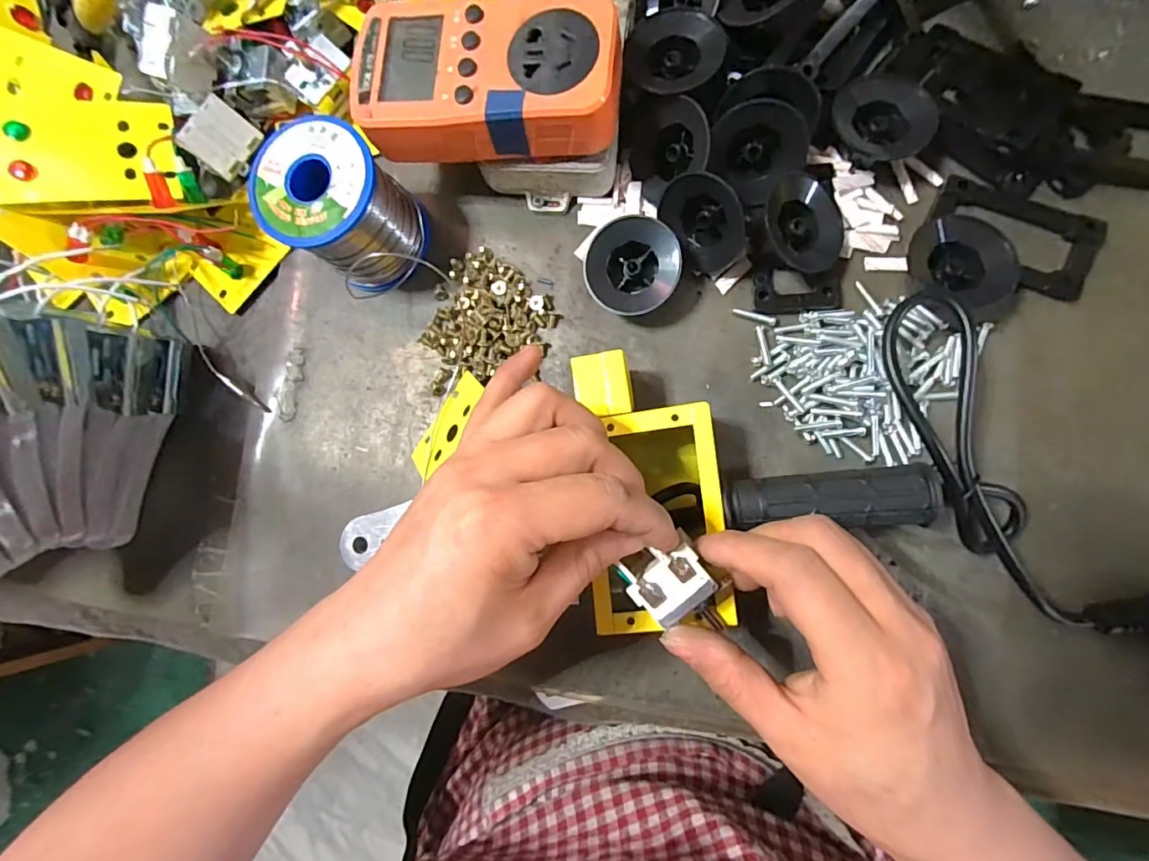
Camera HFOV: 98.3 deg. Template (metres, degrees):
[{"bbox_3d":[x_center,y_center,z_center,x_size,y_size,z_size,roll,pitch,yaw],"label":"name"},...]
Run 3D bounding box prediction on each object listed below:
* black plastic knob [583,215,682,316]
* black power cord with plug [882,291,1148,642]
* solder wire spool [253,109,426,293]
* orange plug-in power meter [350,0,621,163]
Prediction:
[{"bbox_3d":[0.031,-0.086,0.265,0.048,0.025,0.044,-6,84,7],"label":"black plastic knob"},{"bbox_3d":[0.208,0.036,0.221,0.062,0.040,0.215,-43,81,2],"label":"black power cord with plug"},{"bbox_3d":[-0.125,-0.119,0.272,0.066,0.062,0.062,-1,85,8],"label":"solder wire spool"},{"bbox_3d":[-0.042,-0.166,0.247,0.126,0.037,0.072,5,85,8],"label":"orange plug-in power meter"}]

